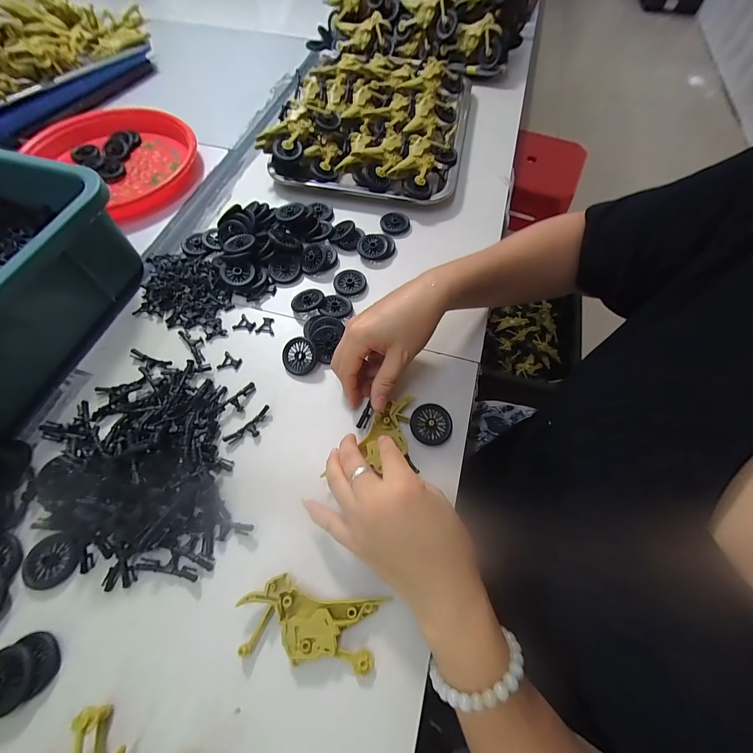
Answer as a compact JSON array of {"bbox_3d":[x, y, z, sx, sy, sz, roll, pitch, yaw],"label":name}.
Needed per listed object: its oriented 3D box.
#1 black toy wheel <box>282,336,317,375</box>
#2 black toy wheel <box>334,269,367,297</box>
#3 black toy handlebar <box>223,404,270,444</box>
[{"bbox_3d":[-0.078,-0.021,0.333,0.037,0.009,0.037,0,88,9],"label":"black toy wheel"},{"bbox_3d":[-0.032,-0.111,0.383,0.037,0.007,0.037,0,63,-1],"label":"black toy wheel"},{"bbox_3d":[-0.117,0.048,0.304,0.048,0.005,0.018,-42,71,-19],"label":"black toy handlebar"}]

